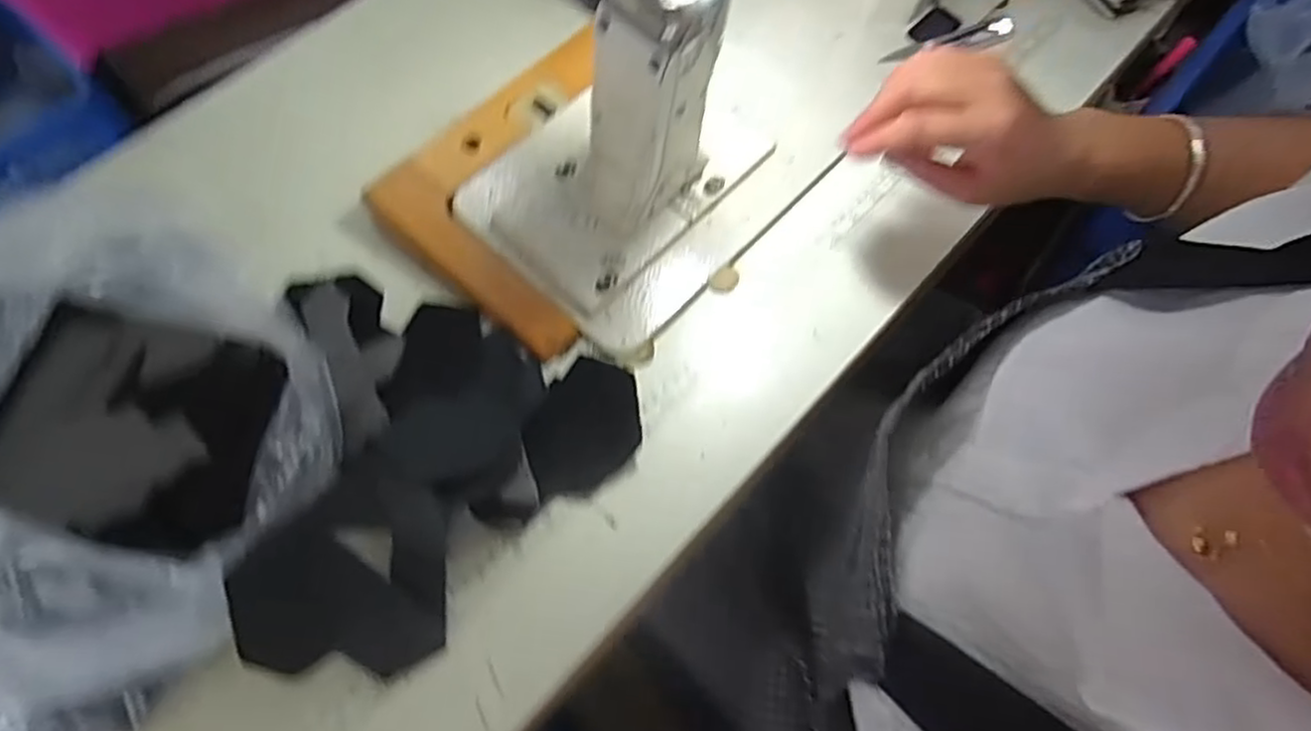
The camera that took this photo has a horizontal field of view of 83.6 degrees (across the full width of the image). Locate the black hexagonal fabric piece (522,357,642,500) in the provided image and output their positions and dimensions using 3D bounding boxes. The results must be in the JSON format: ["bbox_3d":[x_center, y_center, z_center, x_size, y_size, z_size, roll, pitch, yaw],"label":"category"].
[{"bbox_3d":[-0.045,0.036,0.454,0.070,0.015,0.081,-8,63,-2],"label":"black hexagonal fabric piece"}]

